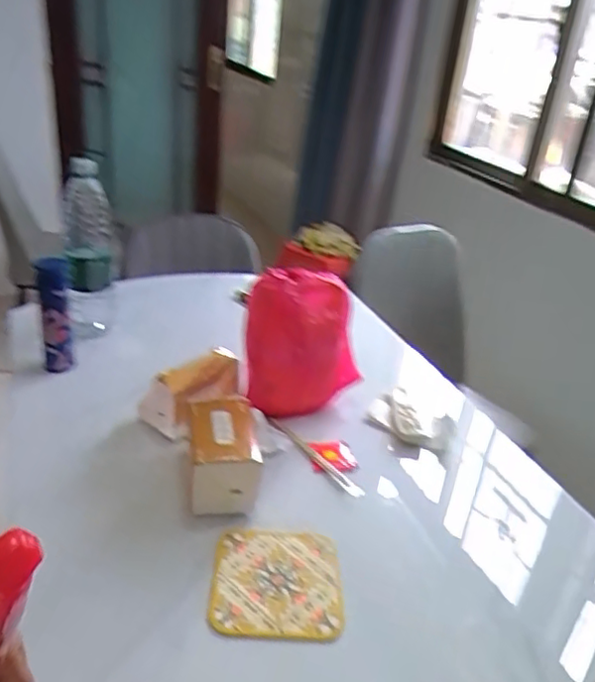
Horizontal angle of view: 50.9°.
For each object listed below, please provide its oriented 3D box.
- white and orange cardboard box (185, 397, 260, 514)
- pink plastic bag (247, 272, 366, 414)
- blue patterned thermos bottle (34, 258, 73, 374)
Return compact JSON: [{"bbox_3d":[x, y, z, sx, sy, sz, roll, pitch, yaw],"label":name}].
[{"bbox_3d":[-0.103,0.156,0.857,0.092,0.090,0.135,0,29,-12],"label":"white and orange cardboard box"},{"bbox_3d":[0.012,0.012,0.992,0.186,0.229,0.112,6,29,0],"label":"pink plastic bag"},{"bbox_3d":[-0.402,-0.041,1.049,0.057,0.203,0.062,-3,30,-17],"label":"blue patterned thermos bottle"}]

